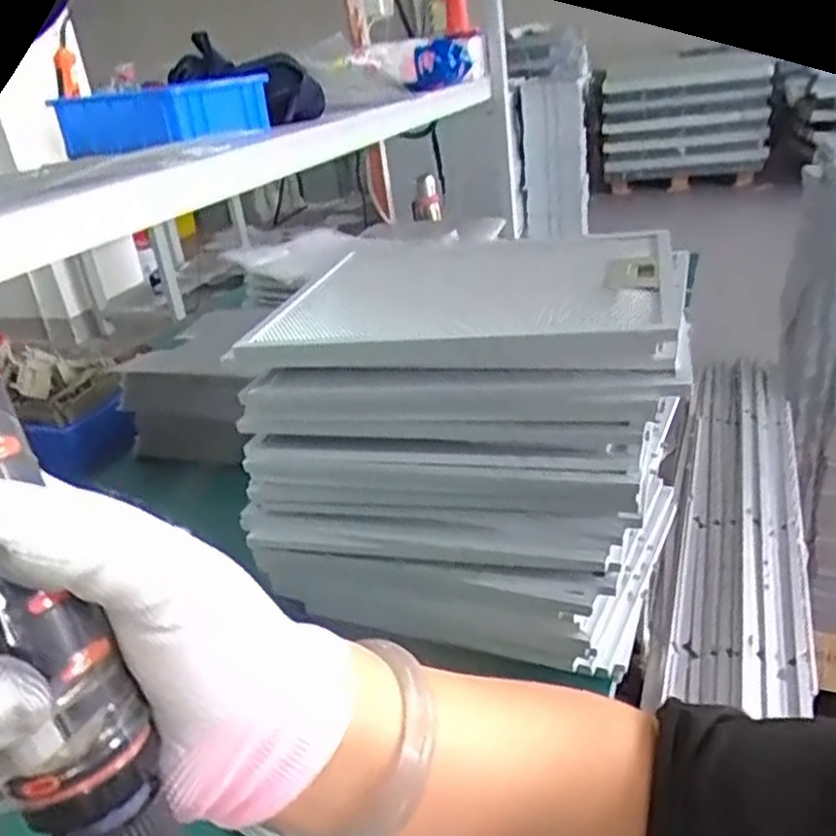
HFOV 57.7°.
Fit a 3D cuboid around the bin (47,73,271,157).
[{"bbox_3d":[-0.316,-0.388,0.966,0.197,0.069,0.170,13,33,36],"label":"bin"}]

